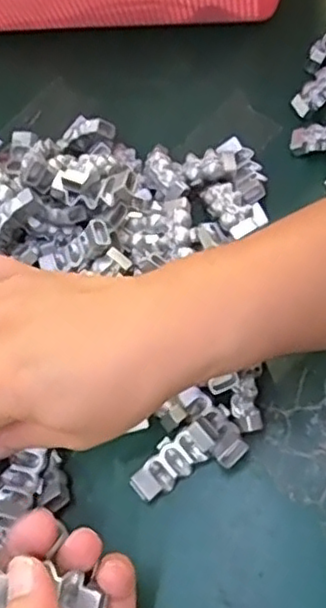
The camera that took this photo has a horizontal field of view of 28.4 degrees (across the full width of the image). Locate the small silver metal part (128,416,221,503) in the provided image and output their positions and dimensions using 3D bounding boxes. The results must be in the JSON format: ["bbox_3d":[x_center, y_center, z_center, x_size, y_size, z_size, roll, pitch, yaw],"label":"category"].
[{"bbox_3d":[0.007,0.075,0.310,0.047,0.011,0.016,-42,72,3],"label":"small silver metal part"}]

